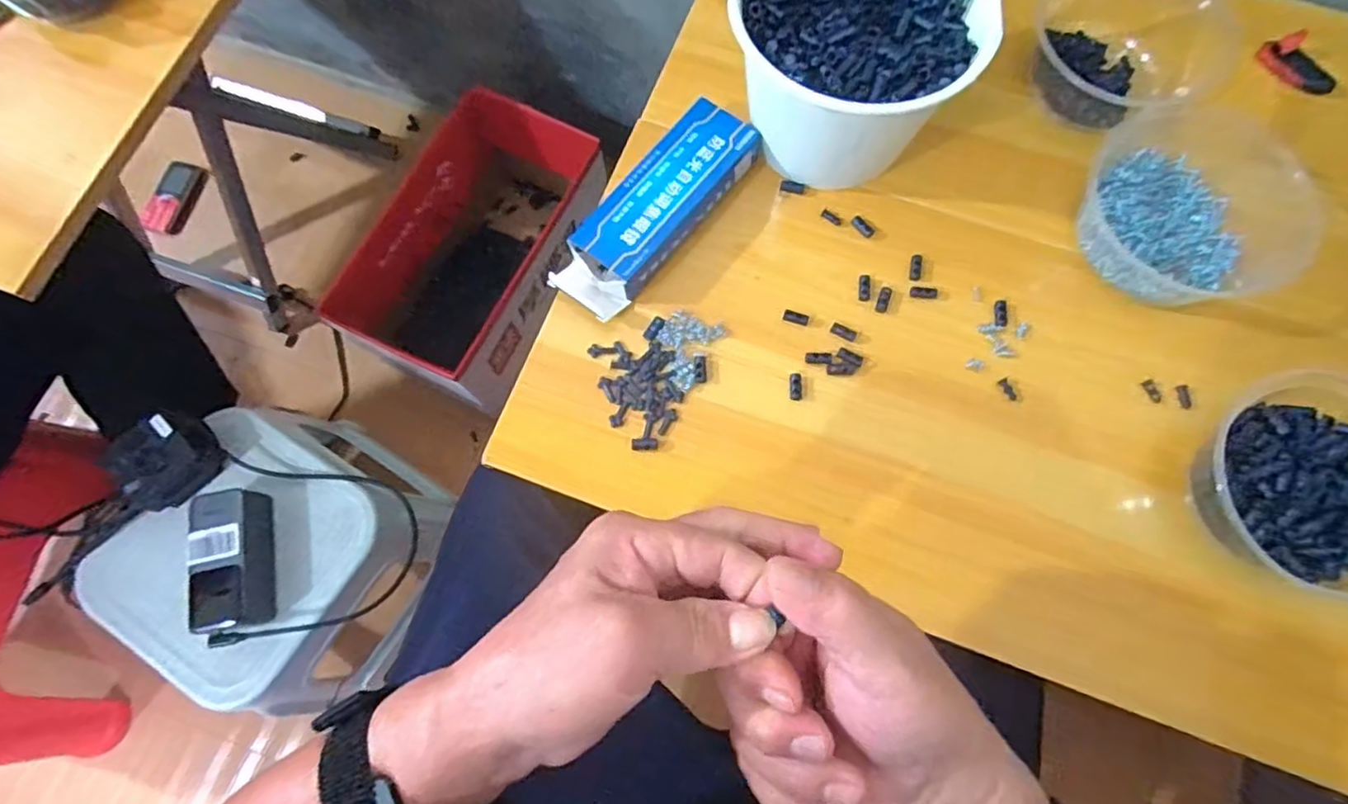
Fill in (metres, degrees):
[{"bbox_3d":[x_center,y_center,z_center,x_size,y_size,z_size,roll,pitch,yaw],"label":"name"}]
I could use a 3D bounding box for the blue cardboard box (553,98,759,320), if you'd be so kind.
[{"bbox_3d":[-0.013,-0.140,0.469,0.059,0.034,0.176,41,79,10],"label":"blue cardboard box"}]

